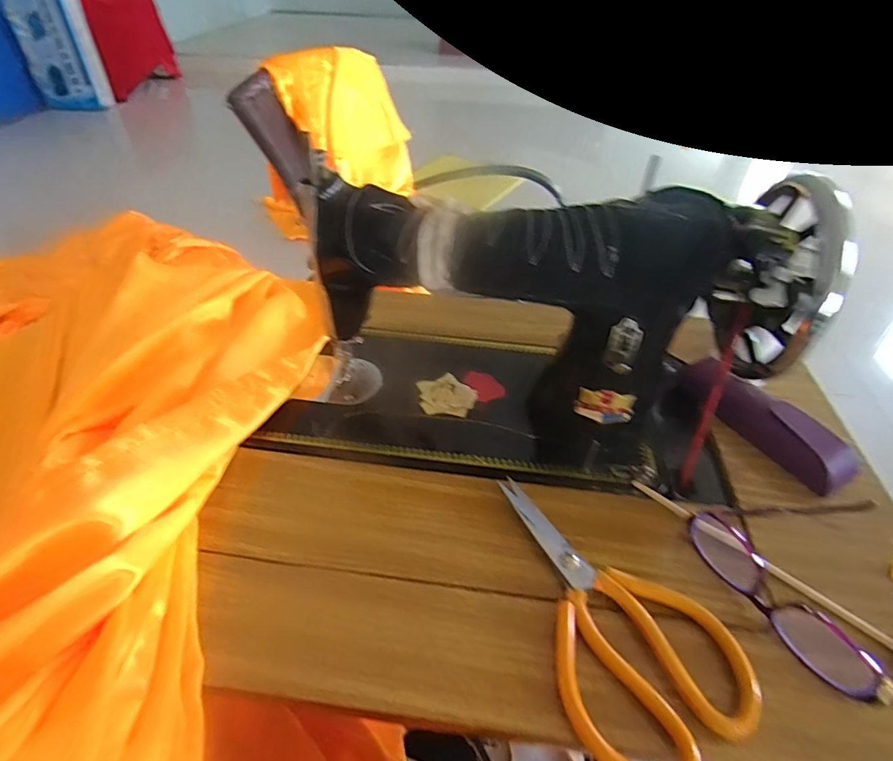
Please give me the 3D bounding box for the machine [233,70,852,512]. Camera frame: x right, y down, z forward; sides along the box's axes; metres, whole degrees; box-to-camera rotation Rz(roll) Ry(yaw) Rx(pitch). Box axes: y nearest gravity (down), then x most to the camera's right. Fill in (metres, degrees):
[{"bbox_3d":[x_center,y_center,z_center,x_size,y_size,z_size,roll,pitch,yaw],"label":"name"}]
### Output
[{"bbox_3d":[0.059,-0.060,0.397,0.389,0.194,0.202,8,44,5],"label":"machine"}]

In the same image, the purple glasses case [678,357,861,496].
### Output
[{"bbox_3d":[0.279,0.029,0.422,0.045,0.035,0.149,-17,45,-19],"label":"purple glasses case"}]

